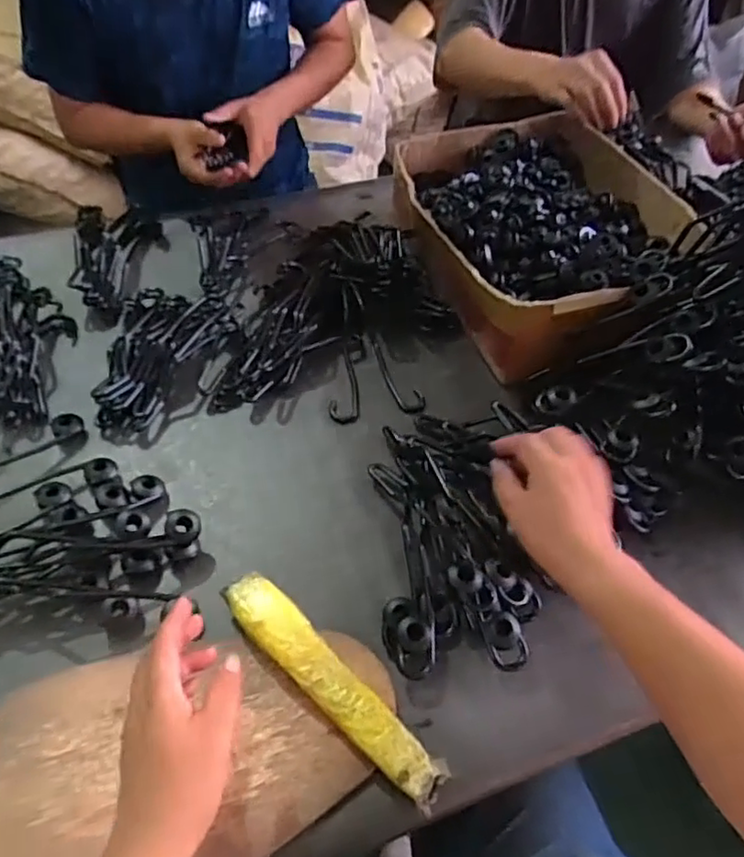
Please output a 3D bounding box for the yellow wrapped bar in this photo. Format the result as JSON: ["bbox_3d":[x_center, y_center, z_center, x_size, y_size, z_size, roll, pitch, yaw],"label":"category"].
[{"bbox_3d":[-0.036,0.222,0.550,0.245,0.053,0.046,37,59,25],"label":"yellow wrapped bar"}]

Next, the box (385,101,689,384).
[{"bbox_3d":[0.236,-0.281,0.871,0.338,0.124,0.443,-12,52,-11],"label":"box"}]

